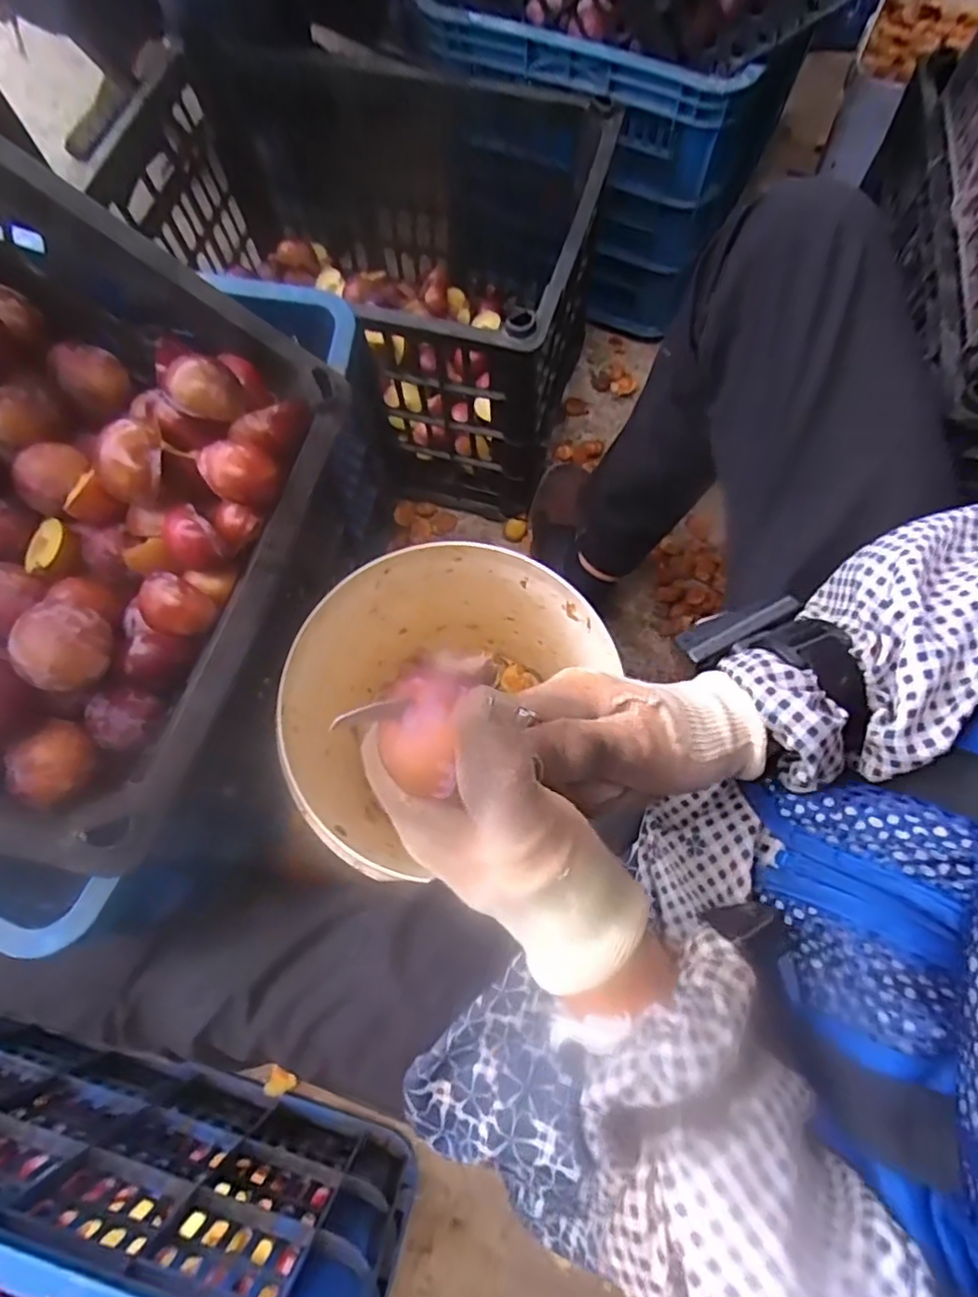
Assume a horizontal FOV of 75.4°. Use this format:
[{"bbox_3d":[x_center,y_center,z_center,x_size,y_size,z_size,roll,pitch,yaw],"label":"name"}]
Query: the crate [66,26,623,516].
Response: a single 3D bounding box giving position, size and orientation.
[{"bbox_3d":[-0.140,-0.408,0.725,0.468,0.280,0.356,7,72,2],"label":"crate"}]

